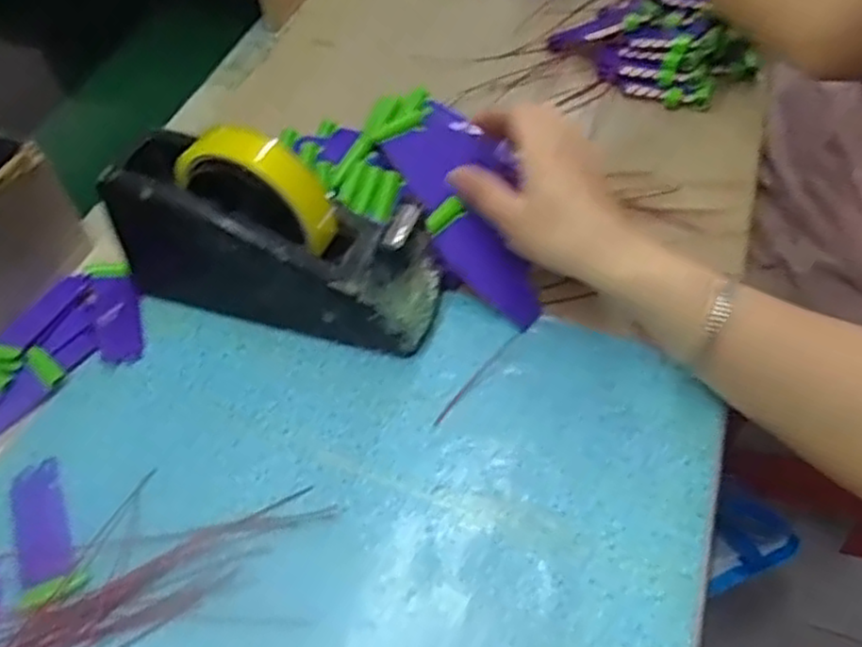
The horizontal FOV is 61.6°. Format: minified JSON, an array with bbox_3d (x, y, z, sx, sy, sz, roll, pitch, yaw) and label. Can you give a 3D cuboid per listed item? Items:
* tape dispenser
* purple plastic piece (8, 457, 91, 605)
[{"bbox_3d":[-0.091,-0.056,0.415,0.193,0.109,0.063,13,55,11],"label":"tape dispenser"},{"bbox_3d":[-0.198,0.105,0.369,0.029,0.004,0.077,-22,56,-13],"label":"purple plastic piece"}]

